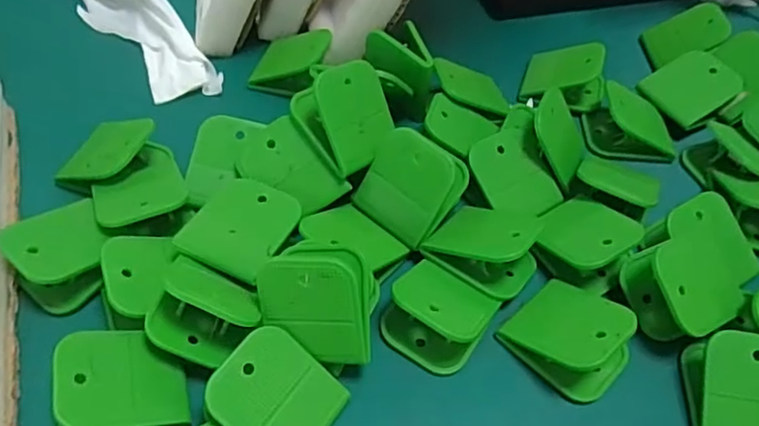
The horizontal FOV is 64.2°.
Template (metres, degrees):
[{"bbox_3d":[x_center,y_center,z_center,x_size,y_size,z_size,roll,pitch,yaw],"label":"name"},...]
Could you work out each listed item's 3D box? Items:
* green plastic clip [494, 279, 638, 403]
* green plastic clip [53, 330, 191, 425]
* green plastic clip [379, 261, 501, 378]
[{"bbox_3d":[0.096,0.058,0.298,0.050,0.029,0.054,-36,62,-26],"label":"green plastic clip"},{"bbox_3d":[-0.118,0.079,0.272,0.053,0.019,0.049,0,57,-37],"label":"green plastic clip"},{"bbox_3d":[0.029,0.048,0.300,0.047,0.025,0.047,28,56,17],"label":"green plastic clip"}]

